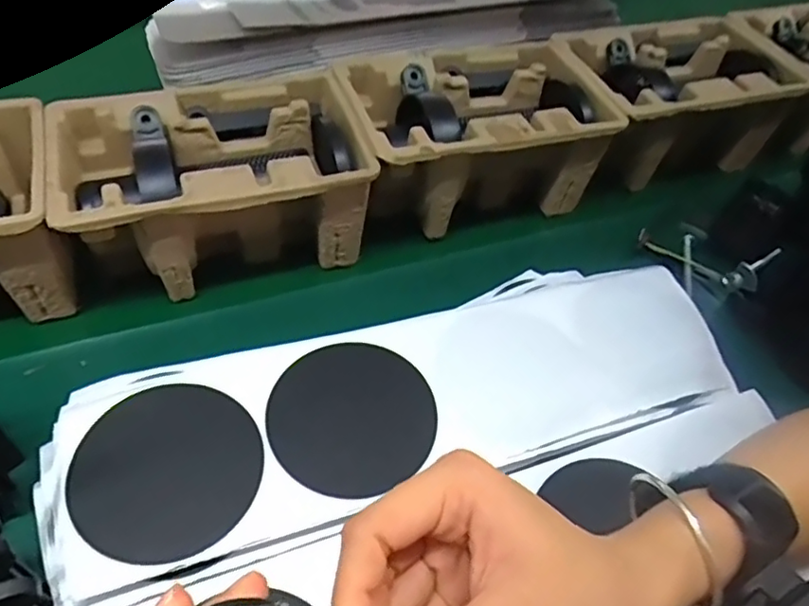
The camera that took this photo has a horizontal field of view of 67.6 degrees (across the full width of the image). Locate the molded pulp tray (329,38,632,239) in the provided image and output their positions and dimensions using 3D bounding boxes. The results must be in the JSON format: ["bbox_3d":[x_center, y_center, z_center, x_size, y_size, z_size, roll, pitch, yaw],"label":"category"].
[{"bbox_3d":[0.067,-0.146,0.551,0.230,0.102,0.154,-14,52,-18],"label":"molded pulp tray"}]

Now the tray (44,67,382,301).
[{"bbox_3d":[-0.147,-0.093,0.483,0.220,0.101,0.145,-12,51,-17],"label":"tray"}]

